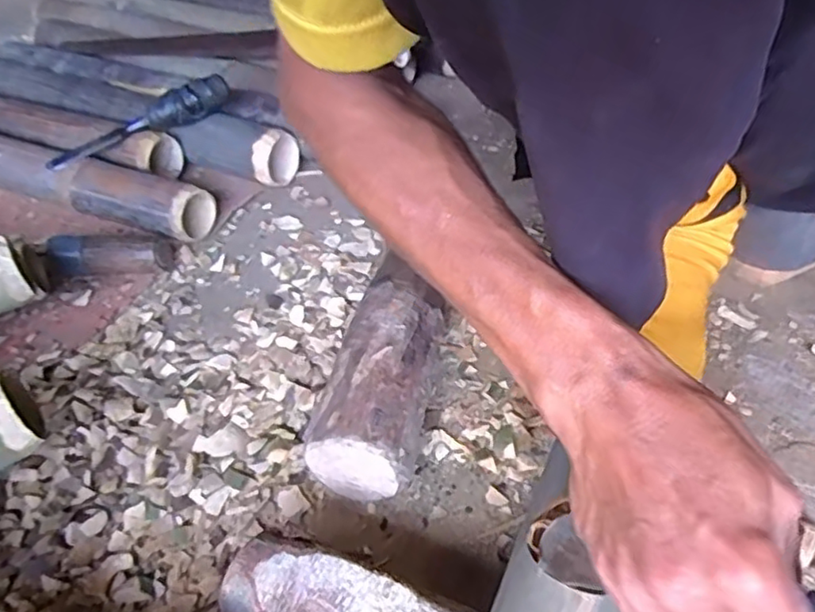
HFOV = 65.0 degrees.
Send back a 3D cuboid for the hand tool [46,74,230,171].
[{"bbox_3d":[-0.286,-0.194,0.689,0.199,0.040,0.034,-27,49,-5],"label":"hand tool"}]

